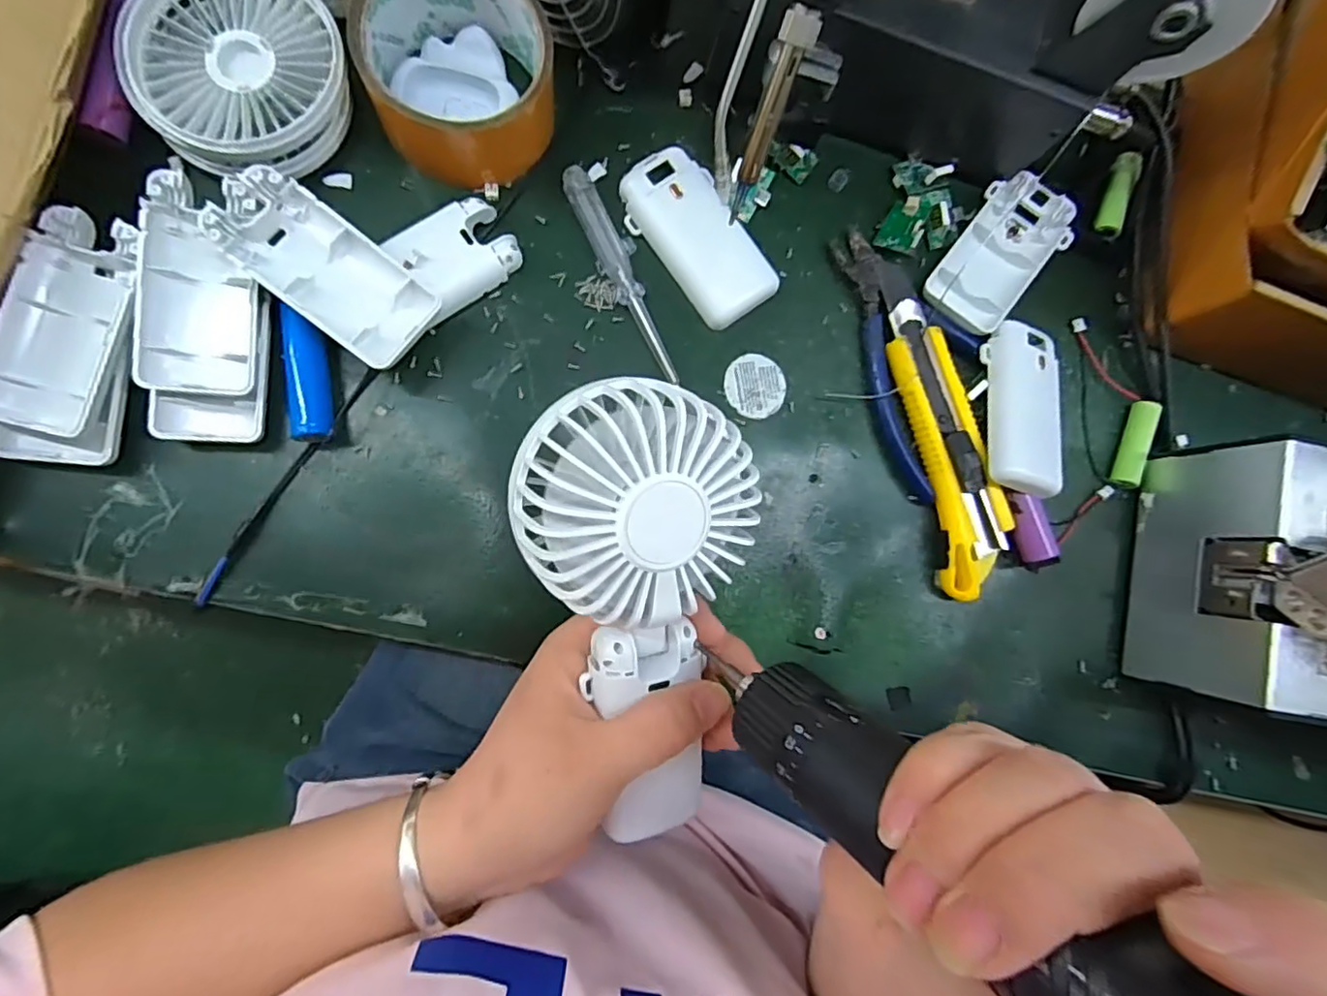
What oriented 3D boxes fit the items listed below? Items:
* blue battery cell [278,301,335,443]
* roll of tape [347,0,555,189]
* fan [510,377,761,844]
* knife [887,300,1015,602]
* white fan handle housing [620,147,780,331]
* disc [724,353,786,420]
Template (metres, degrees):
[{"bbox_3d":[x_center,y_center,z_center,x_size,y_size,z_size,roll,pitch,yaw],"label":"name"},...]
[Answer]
[{"bbox_3d":[-0.165,-0.057,0.292,0.018,0.020,0.062,-5,88,-8],"label":"blue battery cell"},{"bbox_3d":[-0.098,-0.205,0.300,0.083,0.043,0.089,0,87,-8],"label":"roll of tape"},{"bbox_3d":[-0.006,0.050,0.233,0.080,0.029,0.178,-6,110,-8],"label":"fan"},{"bbox_3d":[0.152,-0.027,0.333,0.040,0.022,0.154,-12,88,-8],"label":"knife"},{"bbox_3d":[0.018,-0.135,0.324,0.047,0.017,0.092,-38,92,-8],"label":"white fan handle housing"},{"bbox_3d":[0.049,-0.059,0.330,0.033,0.004,0.033,0,87,-8],"label":"disc"}]

